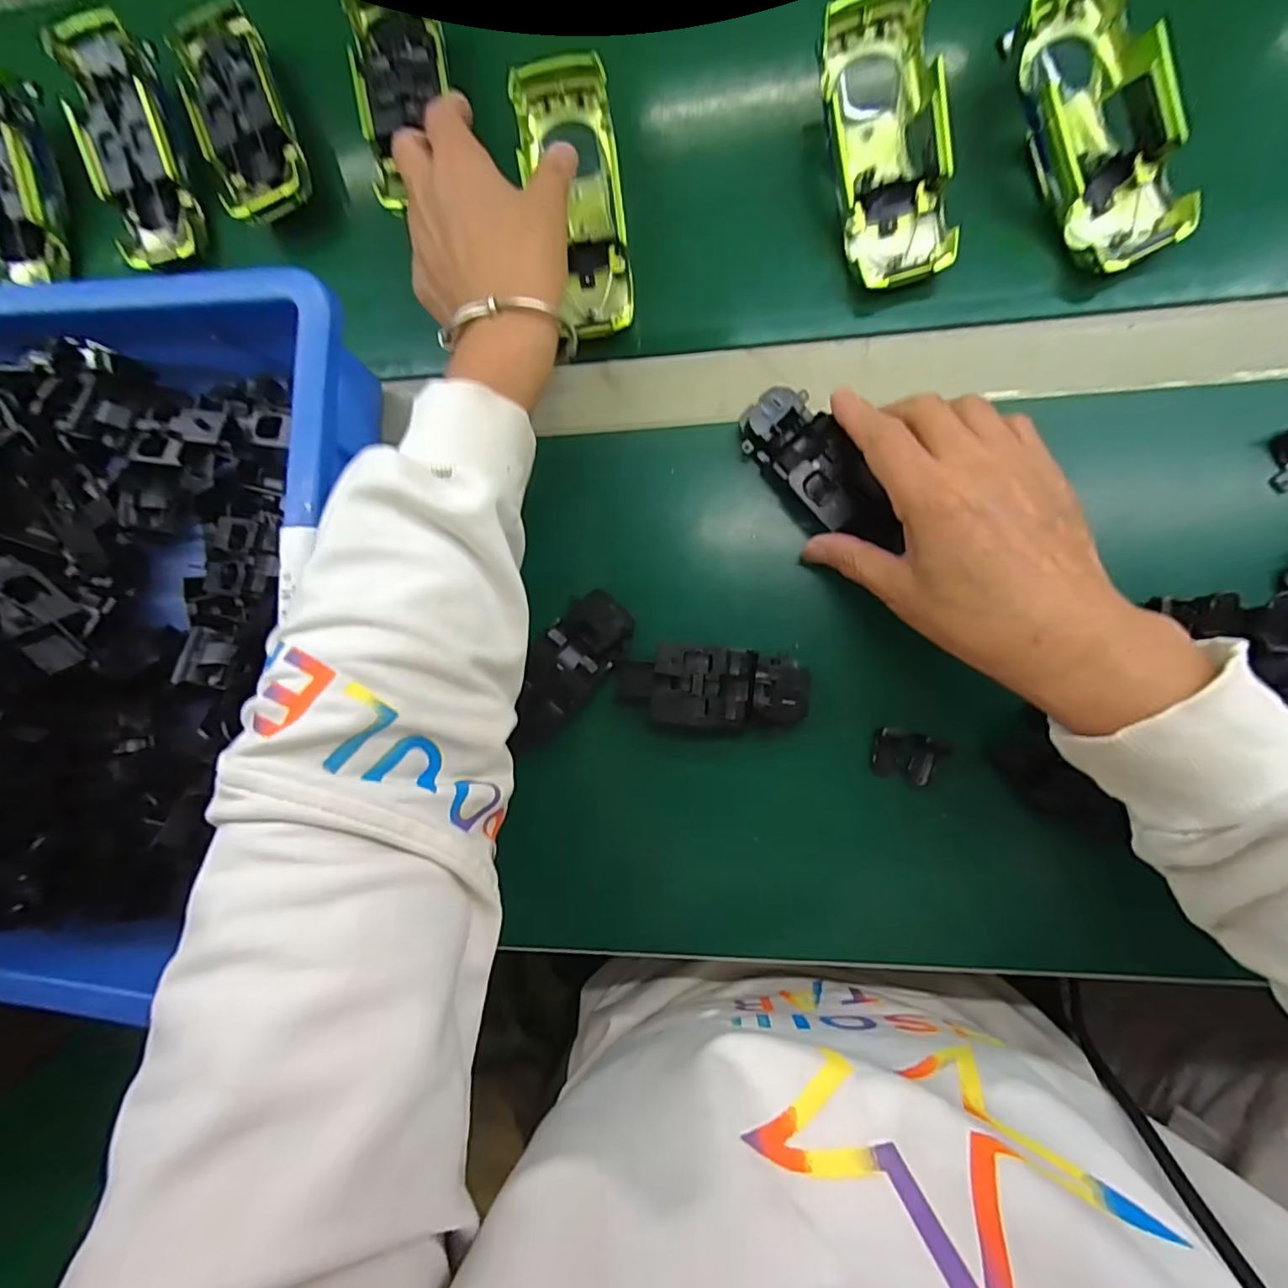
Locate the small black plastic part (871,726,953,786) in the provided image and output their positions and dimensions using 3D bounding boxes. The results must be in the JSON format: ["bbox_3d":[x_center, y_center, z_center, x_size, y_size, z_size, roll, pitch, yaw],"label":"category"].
[{"bbox_3d":[0.138,0.060,0.294,0.033,0.014,0.026,8,90,8],"label":"small black plastic part"}]

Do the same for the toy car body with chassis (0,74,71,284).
[{"bbox_3d":[-0.424,-0.310,0.374,0.057,0.028,0.119,-1,105,8],"label":"toy car body with chassis"}]

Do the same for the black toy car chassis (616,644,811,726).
[{"bbox_3d":[0.035,0.023,0.308,0.102,0.027,0.041,3,89,8],"label":"black toy car chassis"}]

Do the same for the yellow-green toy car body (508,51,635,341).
[{"bbox_3d":[-0.036,-0.256,0.326,0.050,0.026,0.147,-11,99,7],"label":"yellow-green toy car body"}]

